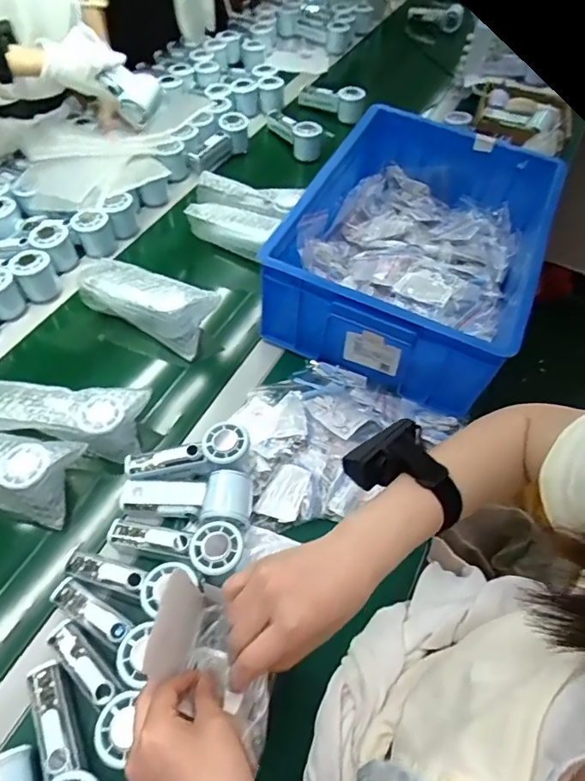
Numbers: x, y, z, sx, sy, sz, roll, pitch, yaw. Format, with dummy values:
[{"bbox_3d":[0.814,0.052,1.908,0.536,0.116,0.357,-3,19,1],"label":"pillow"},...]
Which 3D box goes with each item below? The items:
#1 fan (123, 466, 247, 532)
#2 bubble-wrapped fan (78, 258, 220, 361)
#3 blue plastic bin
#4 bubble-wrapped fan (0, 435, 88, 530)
[{"bbox_3d":[-0.127,0.129,0.619,0.151,0.044,0.062,0,54,14],"label":"fan"},{"bbox_3d":[-0.216,-0.133,0.787,0.197,0.070,0.087,24,57,11],"label":"bubble-wrapped fan"},{"bbox_3d":[0.205,-0.218,0.813,0.381,0.162,0.470,25,57,12],"label":"blue plastic bin"},{"bbox_3d":[-0.364,0.088,0.614,0.196,0.066,0.086,11,55,2],"label":"bubble-wrapped fan"}]

